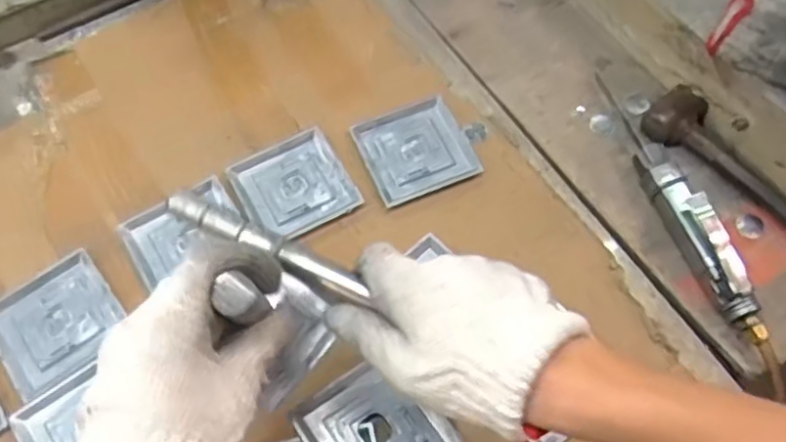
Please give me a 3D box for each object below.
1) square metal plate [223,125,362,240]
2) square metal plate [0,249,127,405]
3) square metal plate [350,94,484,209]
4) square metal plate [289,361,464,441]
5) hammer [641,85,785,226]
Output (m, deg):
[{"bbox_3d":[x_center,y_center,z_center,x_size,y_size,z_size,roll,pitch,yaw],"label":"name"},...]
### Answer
[{"bbox_3d":[-0.085,-0.030,0.568,0.090,0.006,0.090,-26,65,-13],"label":"square metal plate"},{"bbox_3d":[-0.260,0.077,0.513,0.089,0.005,0.091,-35,68,-17],"label":"square metal plate"},{"bbox_3d":[0.019,-0.063,0.583,0.090,0.010,0.091,-20,64,-10],"label":"square metal plate"},{"bbox_3d":[-0.012,0.147,0.464,0.089,0.012,0.088,-32,67,-15],"label":"square metal plate"},{"bbox_3d":[0.297,-0.046,0.548,0.054,0.036,0.197,-38,68,-18],"label":"hammer"}]

